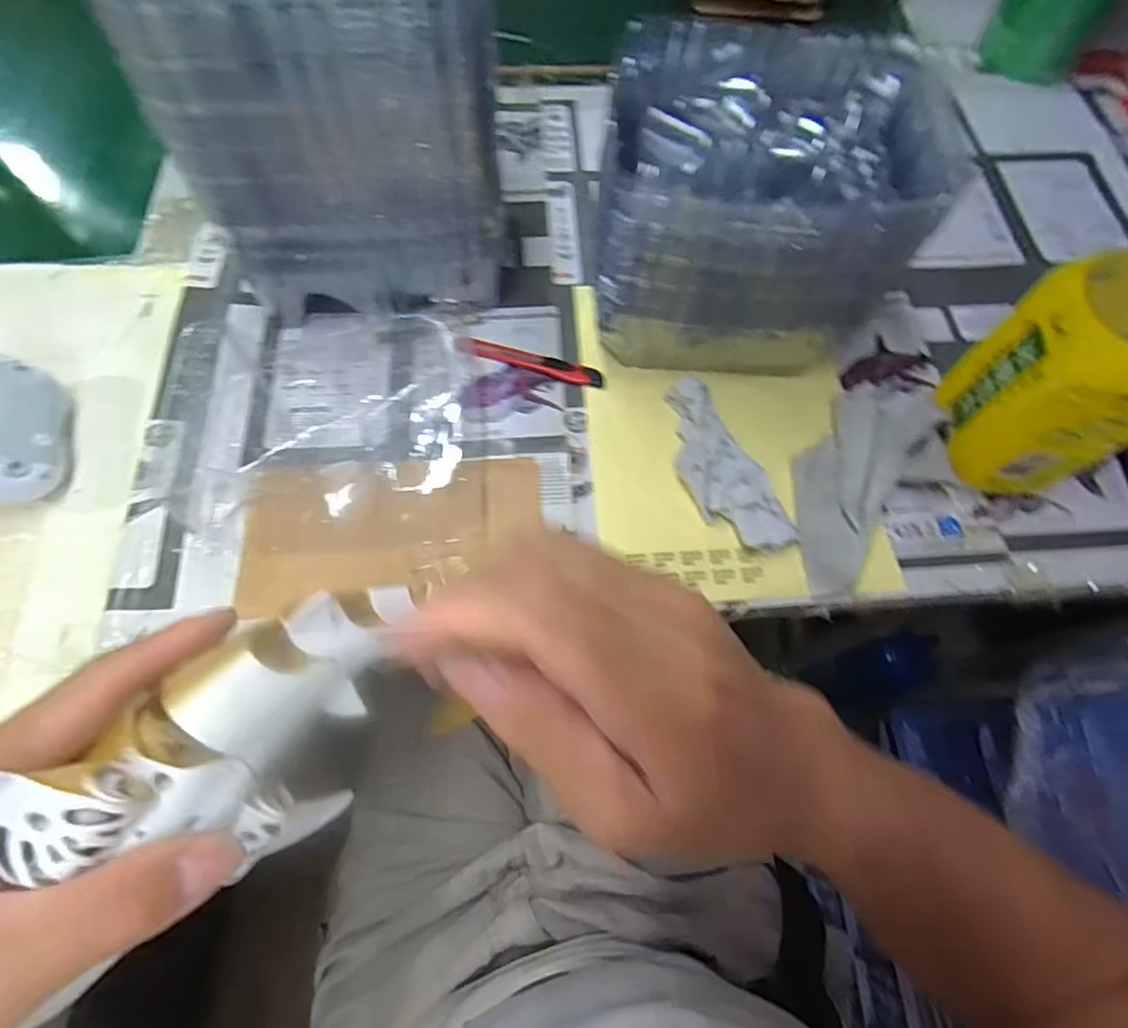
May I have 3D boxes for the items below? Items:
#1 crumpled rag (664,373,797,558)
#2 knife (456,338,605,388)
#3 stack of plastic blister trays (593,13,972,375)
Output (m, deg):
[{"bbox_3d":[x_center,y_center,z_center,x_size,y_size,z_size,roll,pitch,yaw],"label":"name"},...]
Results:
[{"bbox_3d":[0.108,-0.032,0.418,0.049,0.035,0.139,-28,70,-12],"label":"crumpled rag"},{"bbox_3d":[-0.027,-0.122,0.467,0.121,0.007,0.017,14,67,5],"label":"knife"},{"bbox_3d":[0.130,-0.214,0.430,0.202,0.157,0.167,0,67,-1],"label":"stack of plastic blister trays"}]

